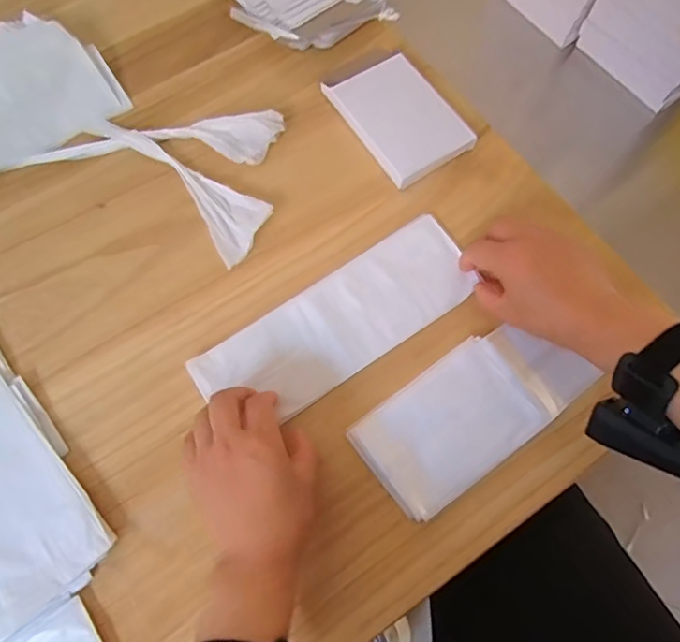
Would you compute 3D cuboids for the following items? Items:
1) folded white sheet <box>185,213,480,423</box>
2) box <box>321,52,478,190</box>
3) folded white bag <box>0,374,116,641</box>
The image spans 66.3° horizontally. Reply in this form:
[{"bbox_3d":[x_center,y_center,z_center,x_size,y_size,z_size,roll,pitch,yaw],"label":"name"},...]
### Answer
[{"bbox_3d":[0.000,0.002,0.439,0.243,0.011,0.087,-30,72,-10],"label":"folded white sheet"},{"bbox_3d":[0.058,-0.196,0.500,0.086,0.016,0.130,-32,73,-10],"label":"box"},{"bbox_3d":[-0.252,0.129,0.385,0.098,0.010,0.178,-37,74,-12],"label":"folded white bag"}]

